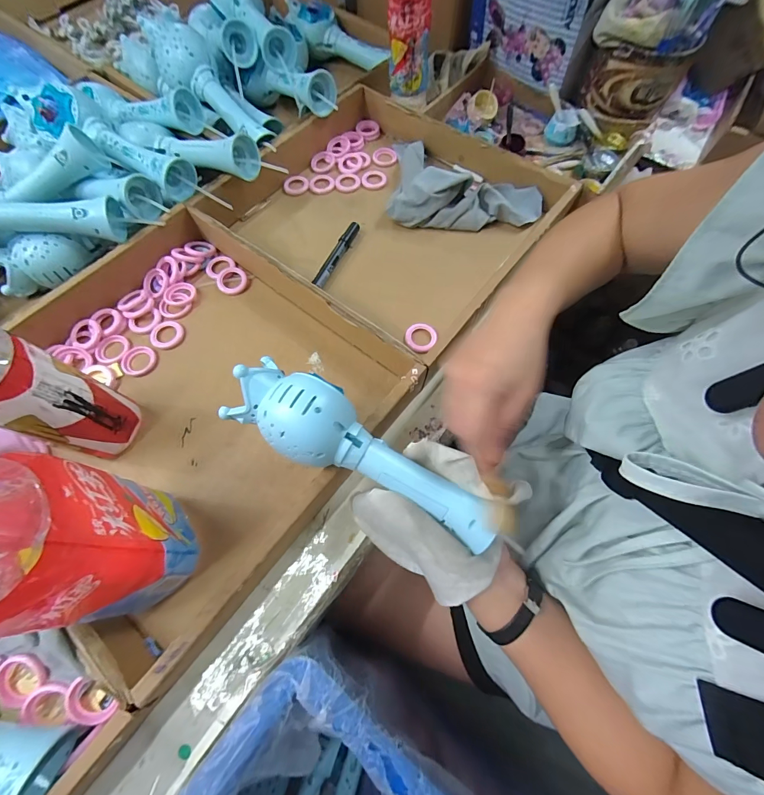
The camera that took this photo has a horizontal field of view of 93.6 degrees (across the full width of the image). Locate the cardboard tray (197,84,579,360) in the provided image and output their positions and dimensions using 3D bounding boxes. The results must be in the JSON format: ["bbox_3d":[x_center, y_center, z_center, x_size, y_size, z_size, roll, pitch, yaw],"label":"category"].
[{"bbox_3d":[0.006,-0.255,0.478,0.373,0.056,0.340,38,72,12],"label":"cardboard tray"}]

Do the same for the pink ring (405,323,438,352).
[{"bbox_3d":[0.047,-0.072,0.424,0.037,0.004,0.037,1,68,-2],"label":"pink ring"}]

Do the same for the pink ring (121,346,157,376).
[{"bbox_3d":[-0.279,-0.042,0.412,0.036,0.004,0.037,1,68,-2],"label":"pink ring"}]

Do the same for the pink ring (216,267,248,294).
[{"bbox_3d":[-0.191,-0.150,0.457,0.037,0.008,0.039,-22,70,-10],"label":"pink ring"}]

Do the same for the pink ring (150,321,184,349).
[{"bbox_3d":[-0.256,-0.076,0.426,0.039,0.004,0.036,1,68,-2],"label":"pink ring"}]

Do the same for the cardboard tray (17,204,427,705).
[{"bbox_3d":[-0.205,-0.008,0.369,0.369,0.067,0.346,37,71,12],"label":"cardboard tray"}]

